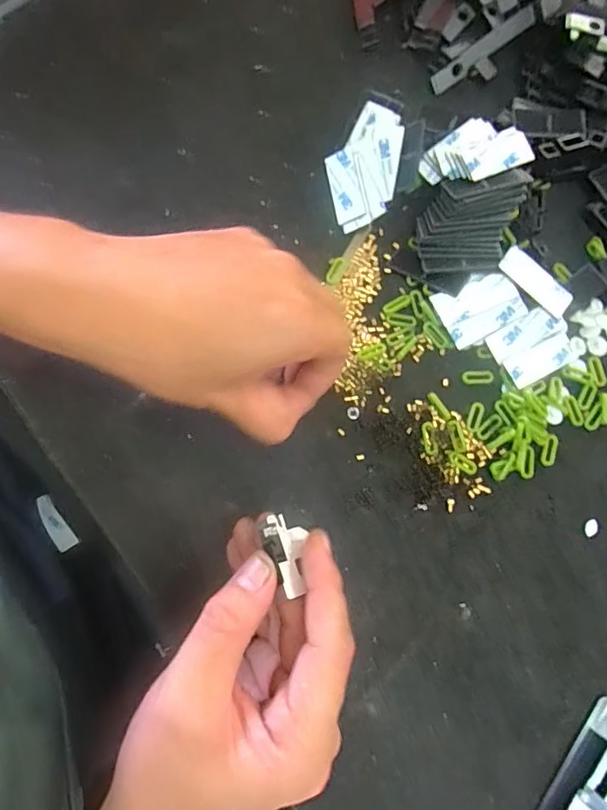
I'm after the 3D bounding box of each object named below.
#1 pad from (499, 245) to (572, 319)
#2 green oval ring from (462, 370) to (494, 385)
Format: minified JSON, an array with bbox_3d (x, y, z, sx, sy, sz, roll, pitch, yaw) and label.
[{"bbox_3d":[0.146,-0.077,0.296,0.050,0.004,0.021,38,81,-4],"label":"pad"},{"bbox_3d":[0.109,-0.017,0.294,0.020,0.004,0.009,-2,79,-1],"label":"green oval ring"}]

